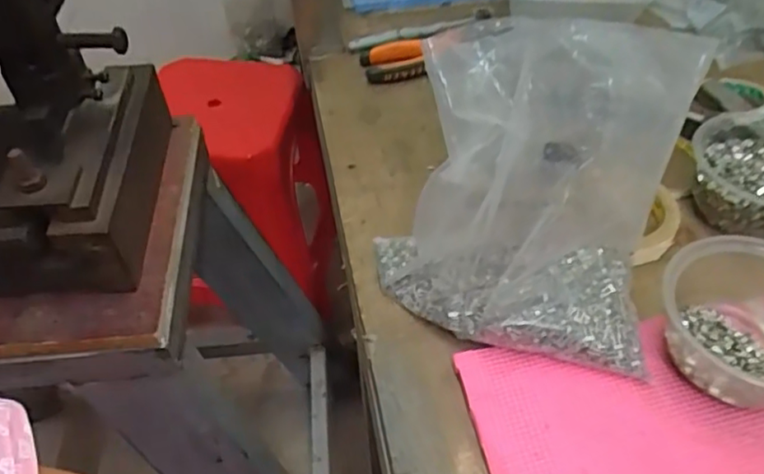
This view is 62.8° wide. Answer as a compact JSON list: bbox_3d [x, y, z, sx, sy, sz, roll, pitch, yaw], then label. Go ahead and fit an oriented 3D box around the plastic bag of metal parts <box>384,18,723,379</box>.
[{"bbox_3d":[0.099,-0.033,0.421,0.200,0.188,0.146,23,52,21],"label":"plastic bag of metal parts"}]

